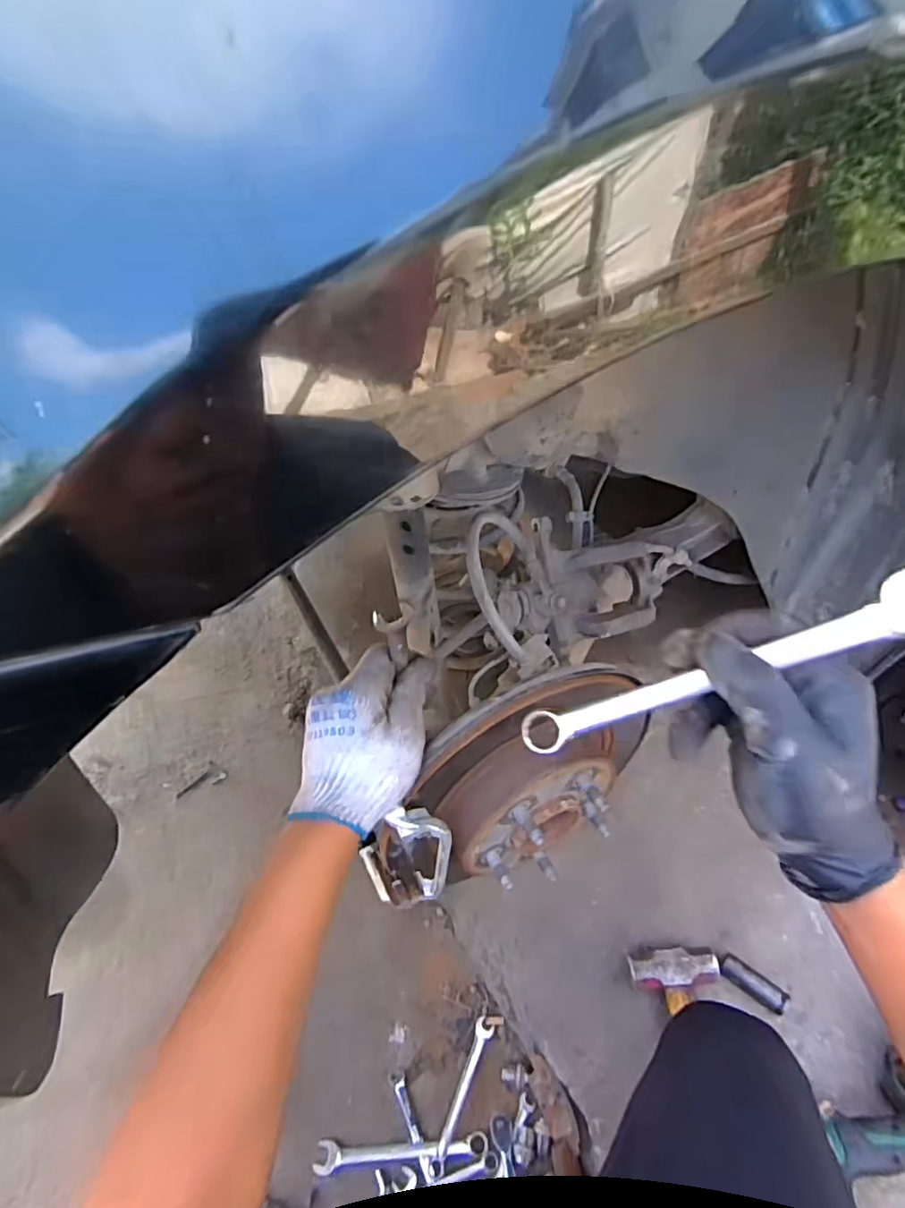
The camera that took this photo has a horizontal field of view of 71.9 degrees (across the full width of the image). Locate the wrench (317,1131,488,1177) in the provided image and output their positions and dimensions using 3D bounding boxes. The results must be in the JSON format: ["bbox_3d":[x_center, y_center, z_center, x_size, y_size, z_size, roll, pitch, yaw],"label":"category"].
[{"bbox_3d":[-0.064,0.691,0.792,0.213,0.011,0.033,-4,45,-4],"label":"wrench"}]

